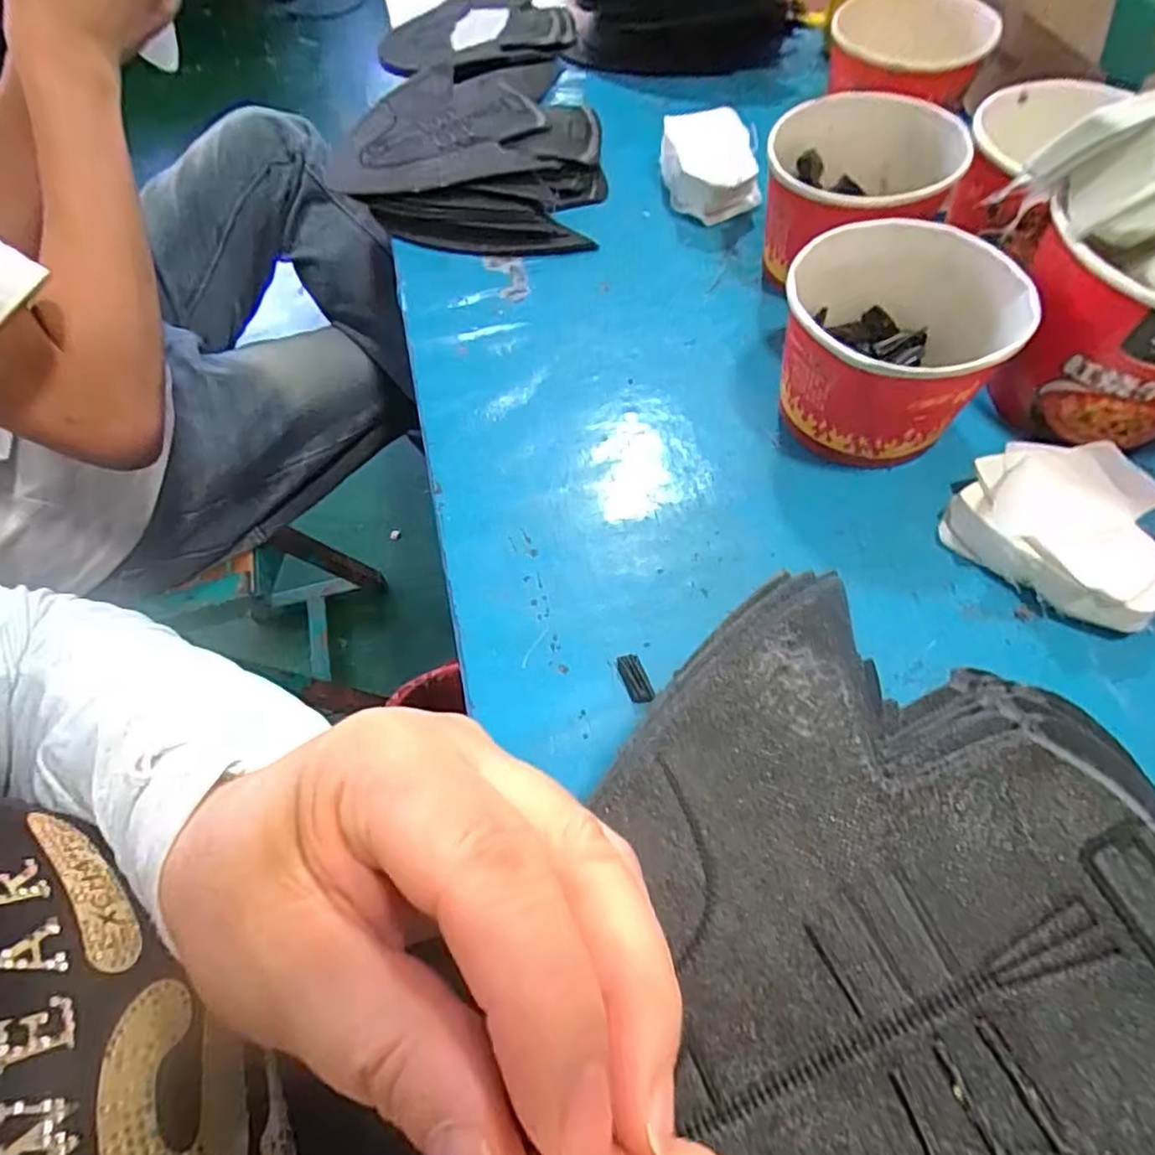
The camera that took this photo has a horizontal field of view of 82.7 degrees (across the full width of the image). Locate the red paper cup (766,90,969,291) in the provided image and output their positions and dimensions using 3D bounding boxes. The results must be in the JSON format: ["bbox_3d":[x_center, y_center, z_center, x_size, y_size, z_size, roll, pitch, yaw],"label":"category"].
[{"bbox_3d":[0.182,-0.254,0.445,0.110,0.084,0.101,-2,60,3],"label":"red paper cup"}]

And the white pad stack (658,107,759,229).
[{"bbox_3d":[0.100,-0.324,0.514,0.064,0.036,0.087,-9,60,-2],"label":"white pad stack"}]

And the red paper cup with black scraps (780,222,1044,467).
[{"bbox_3d":[0.176,-0.125,0.371,0.110,0.084,0.112,-2,60,3],"label":"red paper cup with black scraps"}]

